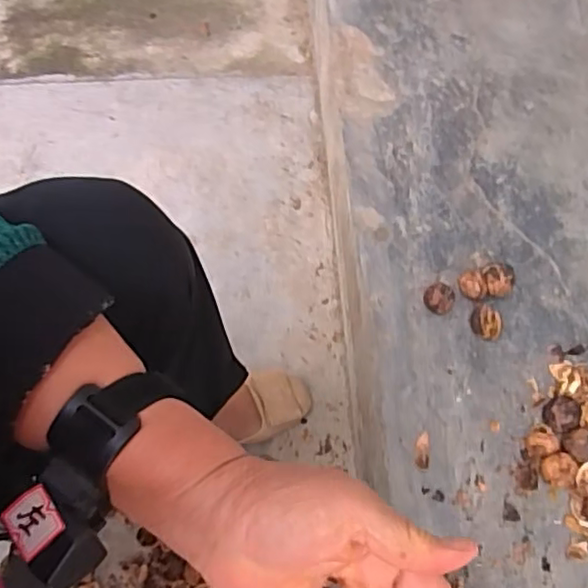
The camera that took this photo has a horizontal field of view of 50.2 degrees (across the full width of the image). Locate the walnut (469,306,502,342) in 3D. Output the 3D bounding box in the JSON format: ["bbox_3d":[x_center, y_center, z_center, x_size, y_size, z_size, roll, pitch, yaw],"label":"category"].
[{"bbox_3d":[0.199,0.029,0.650,0.026,0.024,0.035,-6,65,-5],"label":"walnut"}]

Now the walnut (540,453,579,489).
[{"bbox_3d":[0.246,0.166,0.587,0.032,0.027,0.030,1,65,-2],"label":"walnut"}]

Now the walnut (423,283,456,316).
[{"bbox_3d":[0.152,0.007,0.662,0.032,0.024,0.031,33,68,12],"label":"walnut"}]

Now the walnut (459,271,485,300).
[{"bbox_3d":[0.187,-0.006,0.665,0.021,0.025,0.028,-15,66,-9],"label":"walnut"}]

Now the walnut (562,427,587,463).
[{"bbox_3d":[0.268,0.142,0.587,0.036,0.024,0.031,-18,67,-10],"label":"walnut"}]

